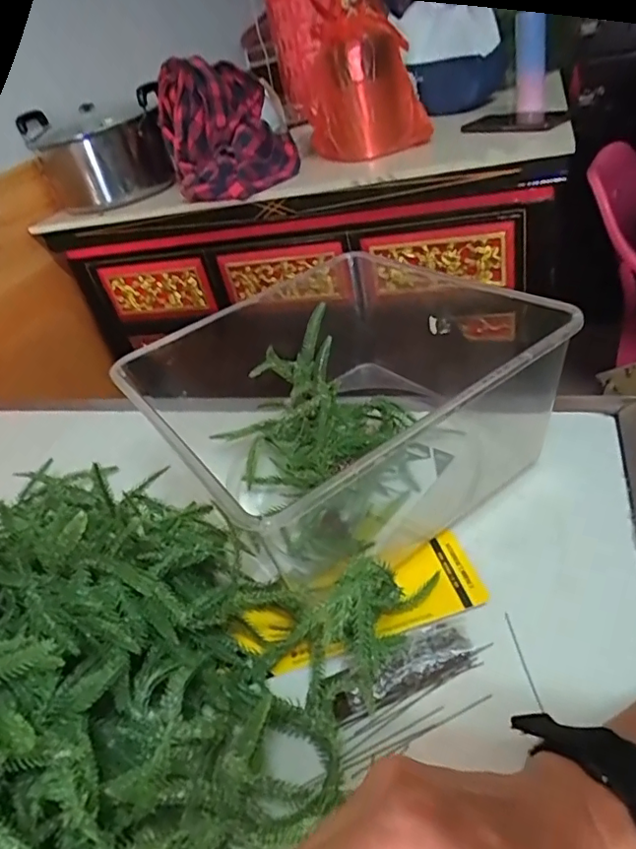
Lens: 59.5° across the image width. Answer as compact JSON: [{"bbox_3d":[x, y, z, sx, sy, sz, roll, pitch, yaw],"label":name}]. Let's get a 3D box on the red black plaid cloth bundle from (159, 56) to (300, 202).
[{"bbox_3d":[-0.162,-0.525,0.981,0.199,0.175,0.265,-20,36,-9],"label":"red black plaid cloth bundle"}]

